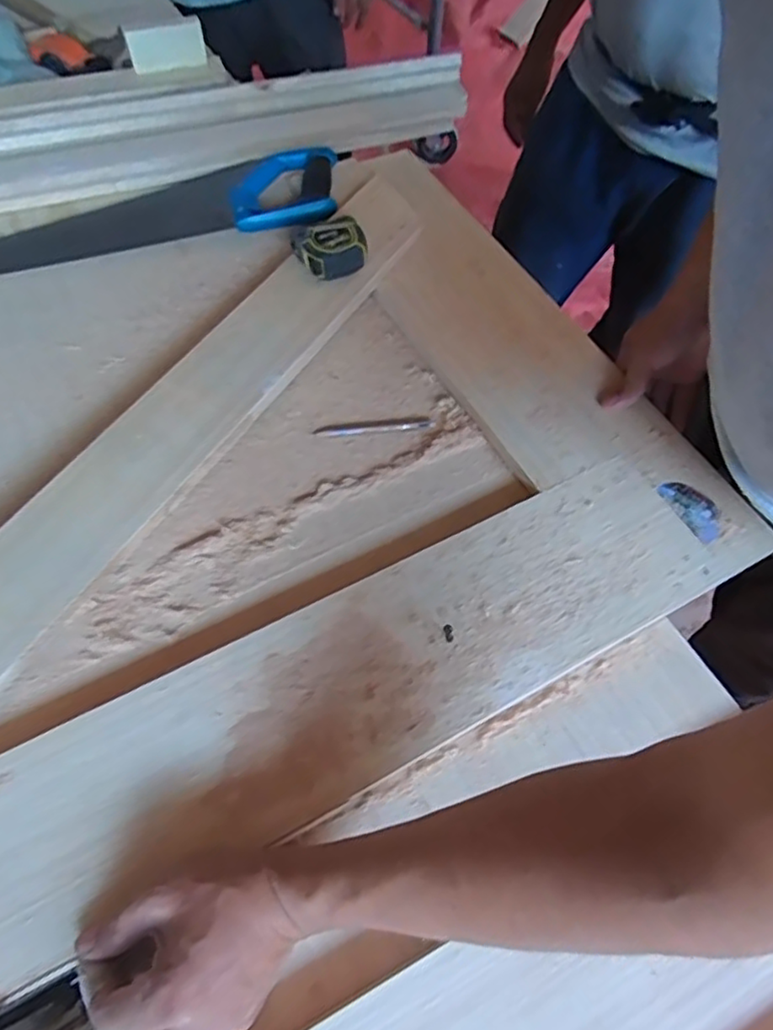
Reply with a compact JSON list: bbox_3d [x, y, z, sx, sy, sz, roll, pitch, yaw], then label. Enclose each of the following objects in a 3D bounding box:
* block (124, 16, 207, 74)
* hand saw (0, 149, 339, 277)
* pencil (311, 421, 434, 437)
[{"bbox_3d":[-0.297,-0.638,0.861,0.100,0.054,0.020,-17,62,-13],"label":"block"},{"bbox_3d":[-0.360,-0.367,0.775,0.618,0.042,0.154,-11,59,-11],"label":"hand saw"},{"bbox_3d":[-0.013,-0.089,0.655,0.122,0.007,0.013,-3,58,-7],"label":"pencil"}]

